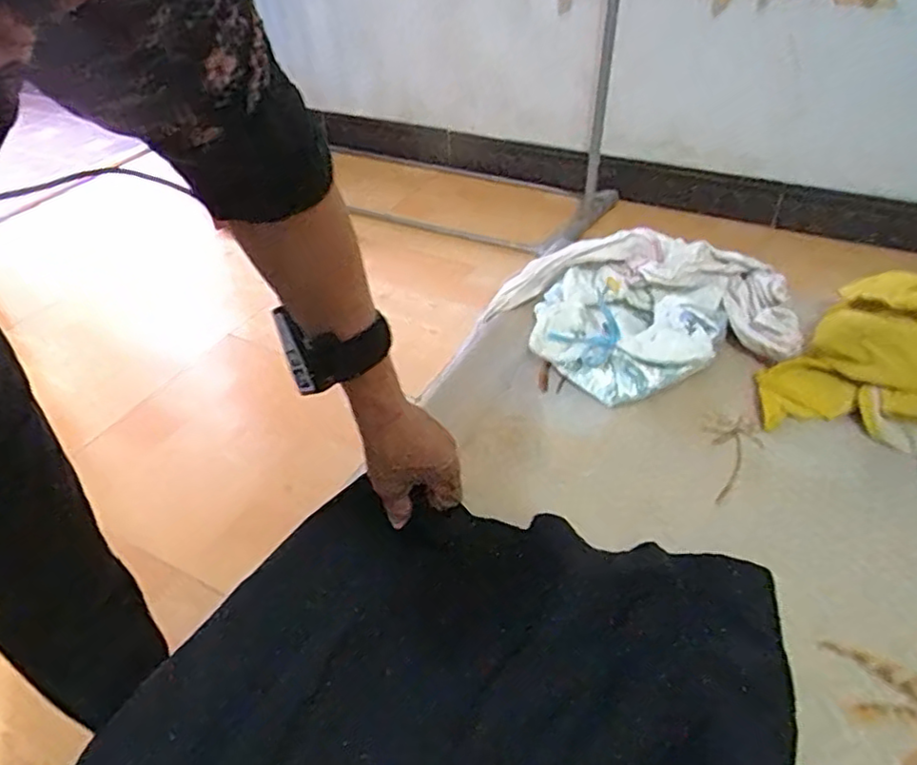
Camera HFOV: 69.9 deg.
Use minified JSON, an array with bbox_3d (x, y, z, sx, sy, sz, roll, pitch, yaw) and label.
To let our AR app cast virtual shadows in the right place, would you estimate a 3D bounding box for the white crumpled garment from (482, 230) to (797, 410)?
[{"bbox_3d":[0.189,-0.079,0.685,0.275,0.071,0.203,-10,41,-7],"label":"white crumpled garment"}]

